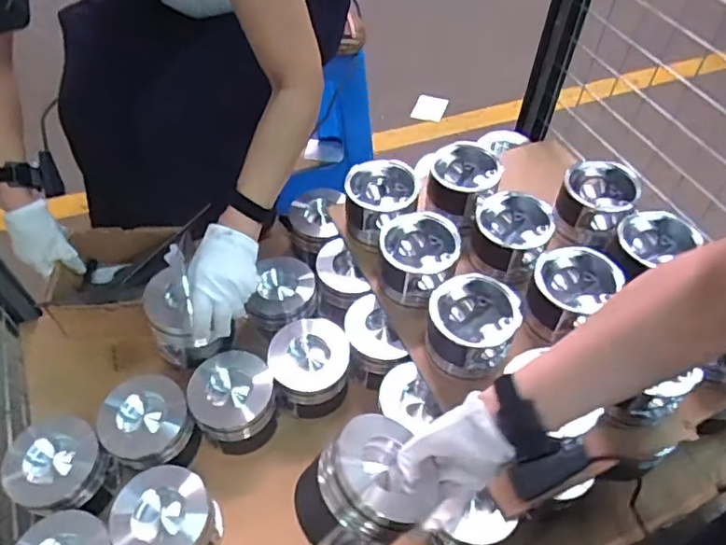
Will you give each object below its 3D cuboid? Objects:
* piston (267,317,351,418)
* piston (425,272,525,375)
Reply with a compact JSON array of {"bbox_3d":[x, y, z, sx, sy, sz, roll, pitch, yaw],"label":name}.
[{"bbox_3d":[-0.076,0.136,0.834,0.111,0.089,0.109,0,52,0],"label":"piston"},{"bbox_3d":[0.142,0.071,0.768,0.111,0.076,0.117,2,52,-2],"label":"piston"}]

